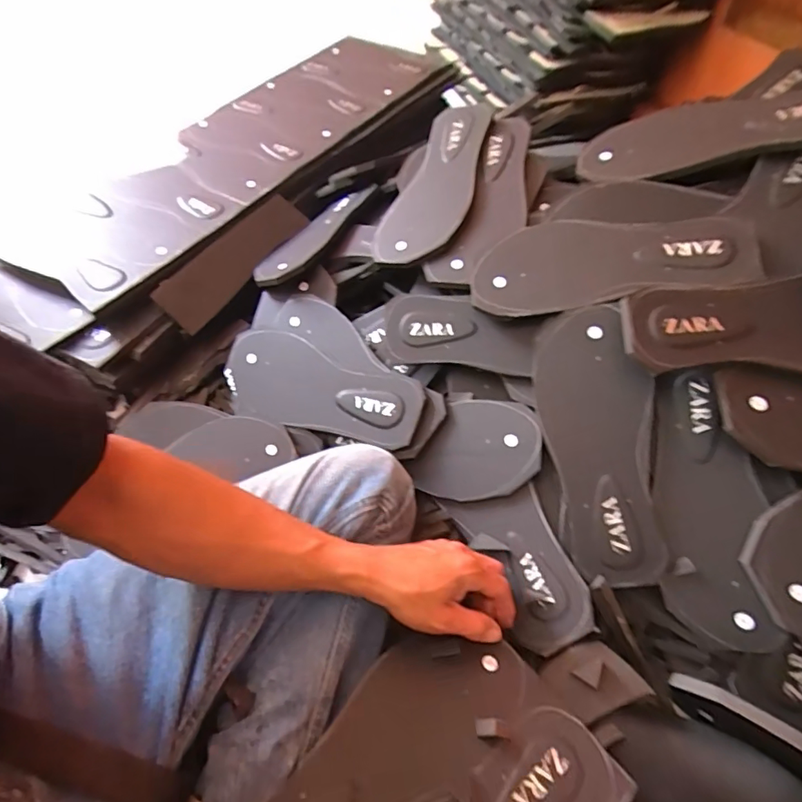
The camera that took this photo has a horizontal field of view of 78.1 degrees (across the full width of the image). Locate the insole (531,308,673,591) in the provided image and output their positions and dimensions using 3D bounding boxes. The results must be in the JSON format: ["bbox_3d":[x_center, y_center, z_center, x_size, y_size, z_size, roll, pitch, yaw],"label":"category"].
[{"bbox_3d":[0.183,0.037,0.450,0.096,0.014,0.241,-17,76,26],"label":"insole"}]

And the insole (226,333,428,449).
[{"bbox_3d":[-0.093,-0.019,0.566,0.250,0.017,0.104,10,81,23],"label":"insole"}]

